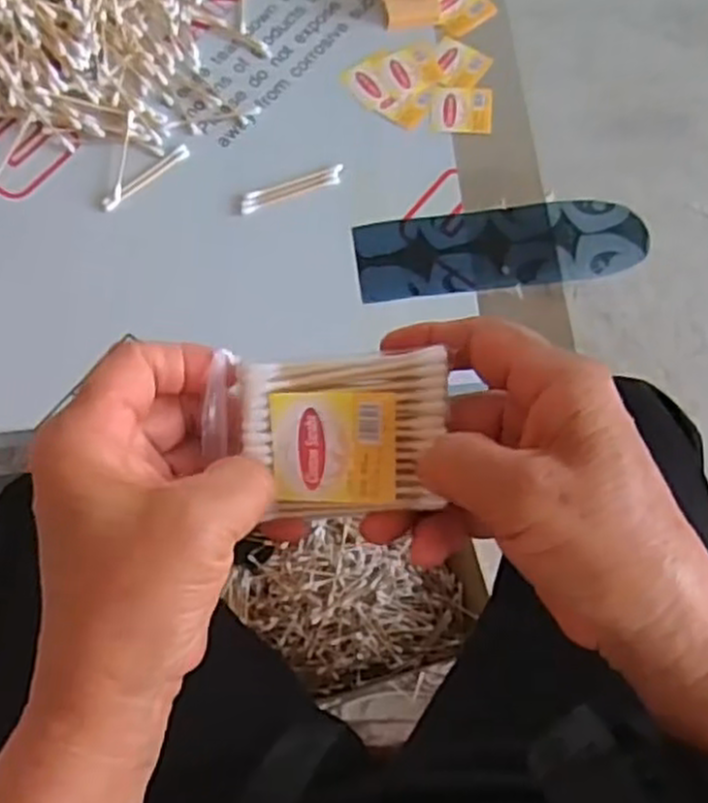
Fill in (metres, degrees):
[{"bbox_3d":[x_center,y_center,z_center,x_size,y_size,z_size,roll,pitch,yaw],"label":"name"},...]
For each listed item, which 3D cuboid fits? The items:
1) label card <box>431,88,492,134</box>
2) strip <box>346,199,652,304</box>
[{"bbox_3d":[0.078,-0.211,0.559,0.042,0.004,0.039,4,70,4],"label":"label card"},{"bbox_3d":[0.099,-0.103,0.523,0.191,0.007,0.060,-6,70,1],"label":"strip"}]

